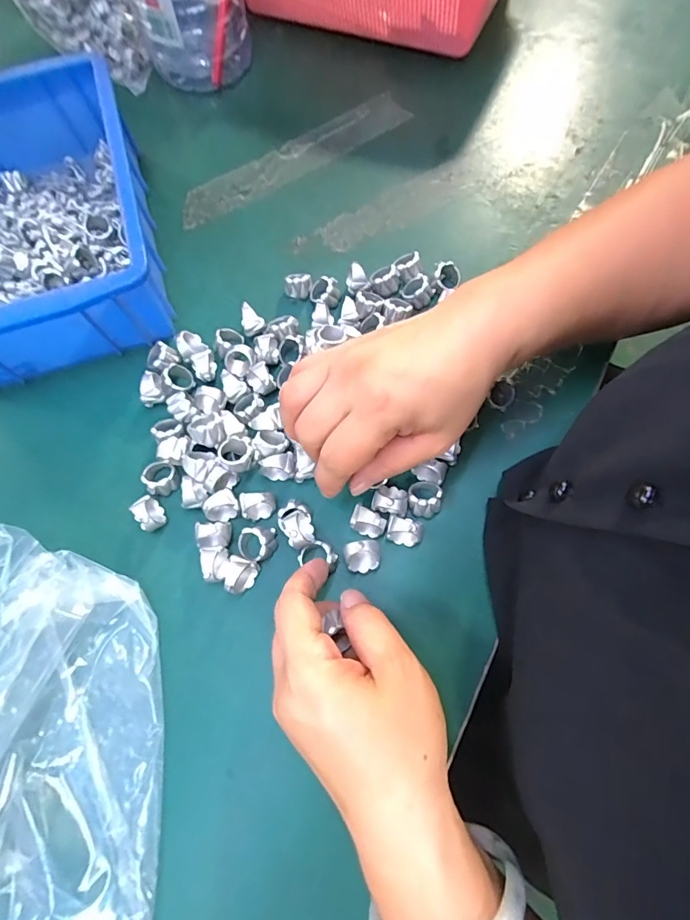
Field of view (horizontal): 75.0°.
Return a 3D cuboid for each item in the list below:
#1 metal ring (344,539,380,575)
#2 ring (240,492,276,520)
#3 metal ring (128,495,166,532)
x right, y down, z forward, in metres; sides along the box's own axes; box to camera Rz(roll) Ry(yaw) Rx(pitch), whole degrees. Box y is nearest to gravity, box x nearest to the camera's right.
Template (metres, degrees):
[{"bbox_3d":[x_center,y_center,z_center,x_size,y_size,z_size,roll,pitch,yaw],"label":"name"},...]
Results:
[{"bbox_3d":[0.011,0.058,0.268,0.020,0.020,0.016,-8,70,0],"label":"metal ring"},{"bbox_3d":[-0.055,0.029,0.284,0.020,0.016,0.014,-5,70,1],"label":"ring"},{"bbox_3d":[-0.123,0.035,0.286,0.013,0.018,0.020,-38,73,-11],"label":"metal ring"}]

